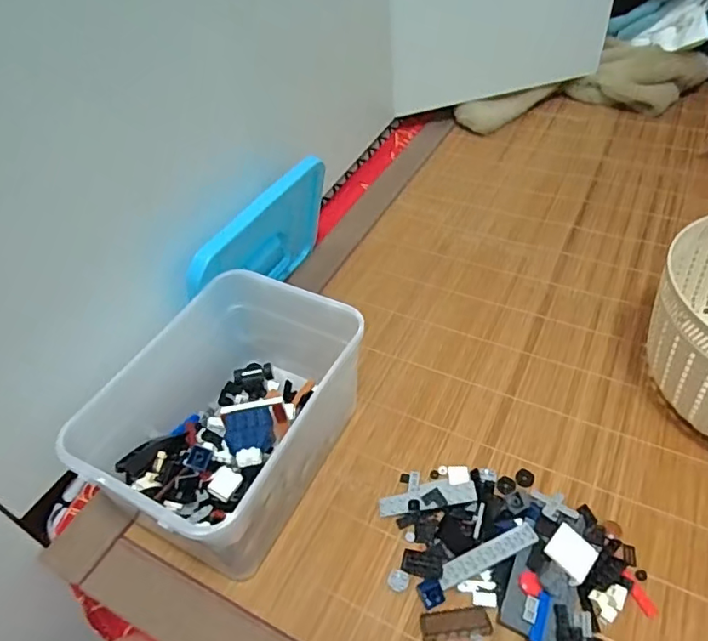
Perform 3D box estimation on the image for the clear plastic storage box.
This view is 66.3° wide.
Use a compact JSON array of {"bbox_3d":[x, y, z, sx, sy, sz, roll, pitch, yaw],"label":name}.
[{"bbox_3d":[-0.094,0.081,0.451,0.149,0.118,0.217,18,50,23],"label":"clear plastic storage box"}]

